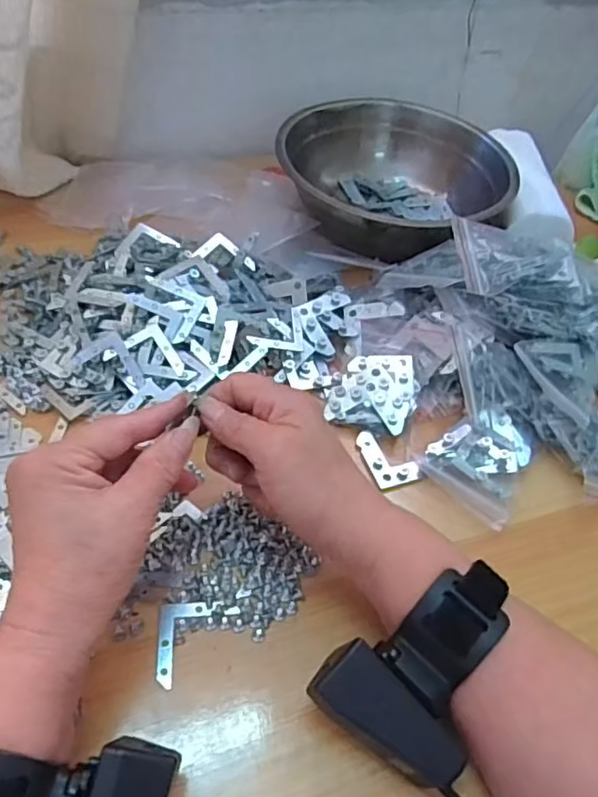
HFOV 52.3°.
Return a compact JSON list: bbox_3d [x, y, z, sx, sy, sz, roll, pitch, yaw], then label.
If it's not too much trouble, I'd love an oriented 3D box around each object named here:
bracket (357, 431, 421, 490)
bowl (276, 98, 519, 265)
[{"bbox_3d":[0.058,0.038,0.402,0.027,0.008,0.046,-19,53,-7],"label":"bracket"},{"bbox_3d":[0.088,-0.200,0.561,0.198,0.076,0.199,3,49,-4],"label":"bowl"}]

